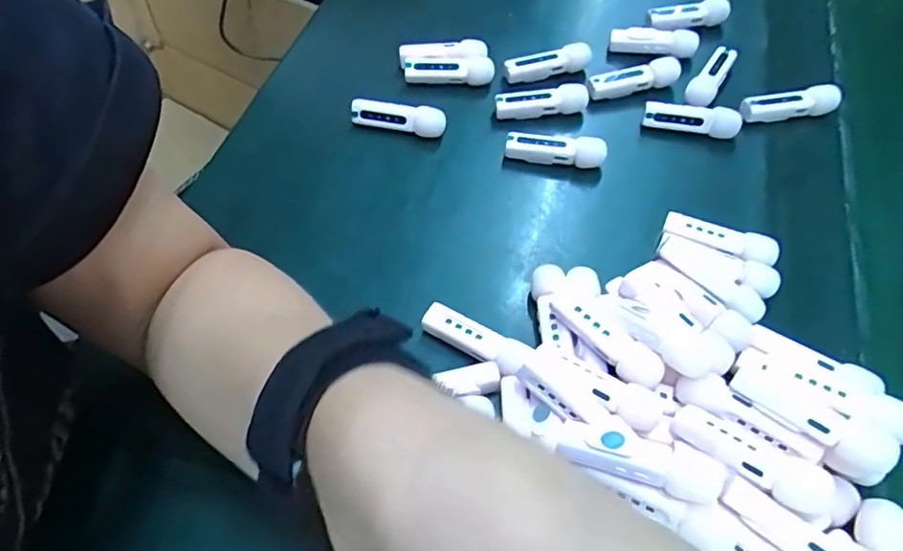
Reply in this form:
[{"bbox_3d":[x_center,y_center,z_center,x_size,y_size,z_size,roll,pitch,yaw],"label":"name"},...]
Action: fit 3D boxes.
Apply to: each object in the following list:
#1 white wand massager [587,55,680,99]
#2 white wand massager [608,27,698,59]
[{"bbox_3d":[0.131,-0.140,0.414,0.068,0.024,0.014,-10,59,-7],"label":"white wand massager"},{"bbox_3d":[0.152,-0.174,0.431,0.063,0.019,0.015,10,58,5],"label":"white wand massager"}]

